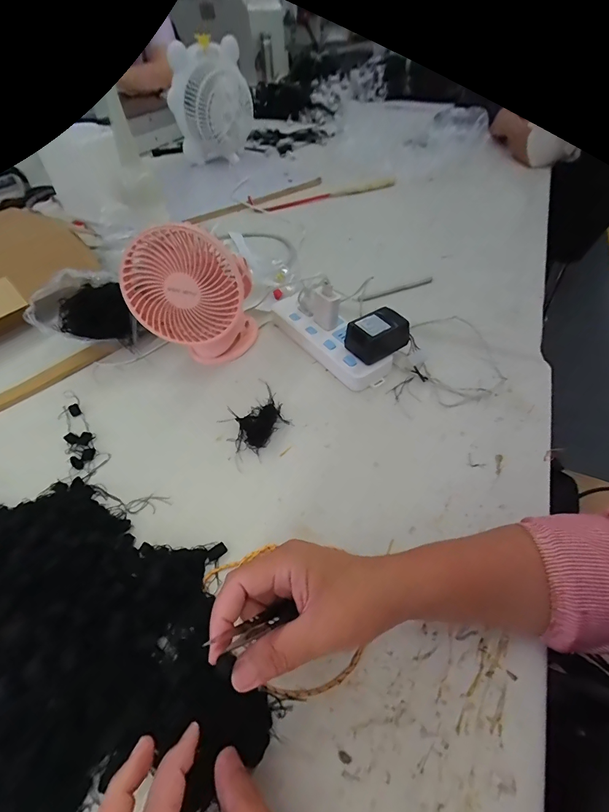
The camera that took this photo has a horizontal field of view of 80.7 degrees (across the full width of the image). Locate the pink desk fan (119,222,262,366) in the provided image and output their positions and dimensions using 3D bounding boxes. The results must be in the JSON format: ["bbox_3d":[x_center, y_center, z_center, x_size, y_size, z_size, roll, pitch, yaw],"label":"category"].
[{"bbox_3d":[-0.145,-0.145,0.477,0.150,0.182,0.106,-5,50,-2],"label":"pink desk fan"}]

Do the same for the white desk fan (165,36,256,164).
[{"bbox_3d":[-0.256,-0.847,1.023,0.173,0.252,0.174,15,52,14],"label":"white desk fan"}]

